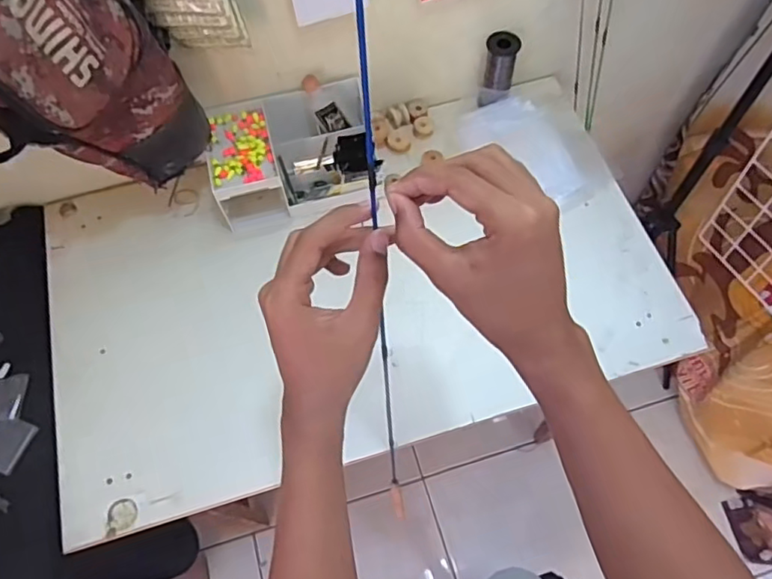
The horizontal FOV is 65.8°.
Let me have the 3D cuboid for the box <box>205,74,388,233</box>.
[{"bbox_3d":[-0.130,-0.191,0.851,0.223,0.101,0.155,-9,64,-3],"label":"box"}]

